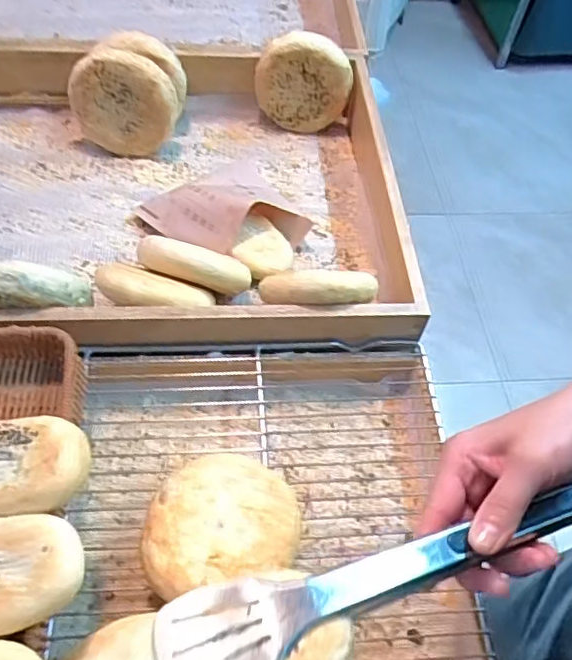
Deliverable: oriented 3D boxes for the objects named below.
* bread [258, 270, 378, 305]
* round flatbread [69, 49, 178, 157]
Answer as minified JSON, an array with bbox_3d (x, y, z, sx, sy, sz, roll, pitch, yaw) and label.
[{"bbox_3d":[0.030,-0.036,0.520,0.102,0.038,0.031,1,55,-4],"label":"bread"},{"bbox_3d":[-0.187,-0.260,0.688,0.117,0.110,0.020,0,42,-3],"label":"round flatbread"}]

